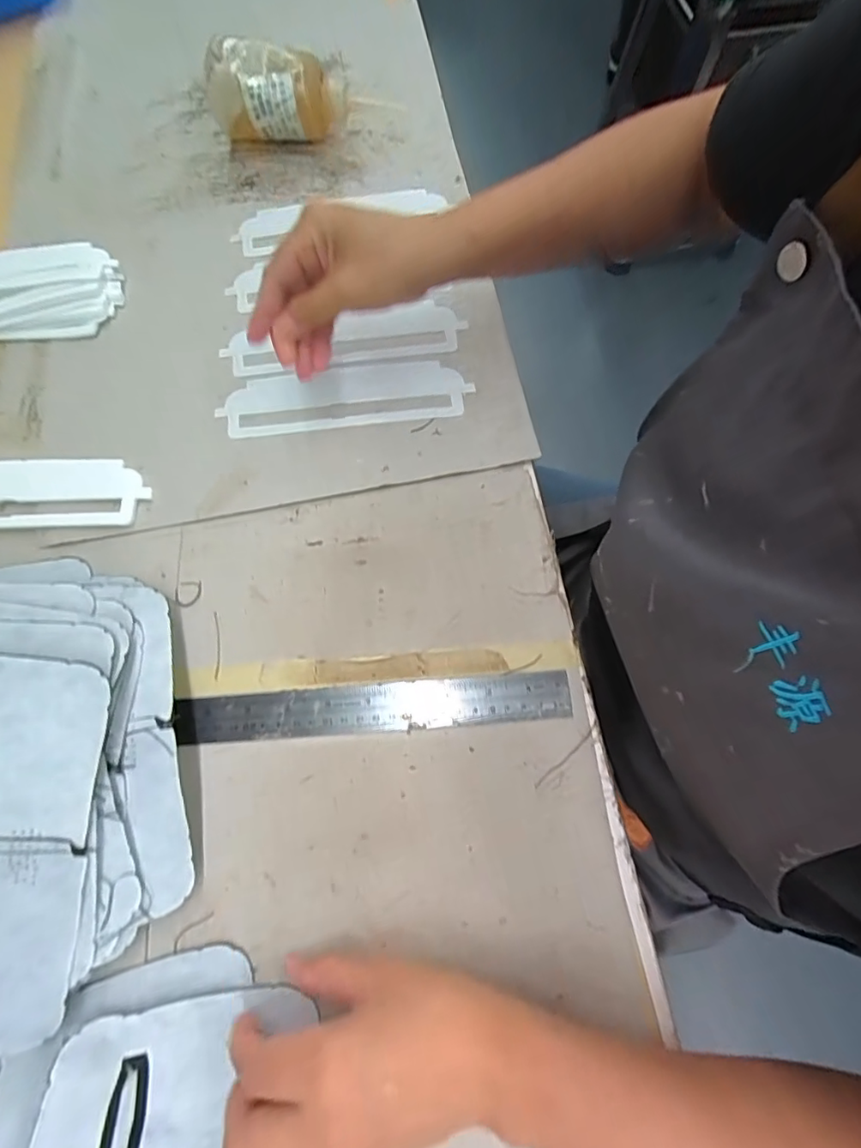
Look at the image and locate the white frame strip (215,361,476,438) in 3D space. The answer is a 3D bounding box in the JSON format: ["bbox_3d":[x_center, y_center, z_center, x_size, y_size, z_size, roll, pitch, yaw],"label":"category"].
[{"bbox_3d":[-0.065,-0.136,0.400,0.183,0.004,0.051,-5,71,-1],"label":"white frame strip"}]

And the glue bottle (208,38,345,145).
[{"bbox_3d":[-0.135,-0.416,0.462,0.118,0.072,0.048,-7,72,-1],"label":"glue bottle"}]

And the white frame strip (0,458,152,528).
[{"bbox_3d":[-0.297,-0.060,0.382,0.181,0.008,0.053,-1,71,1],"label":"white frame strip"}]

